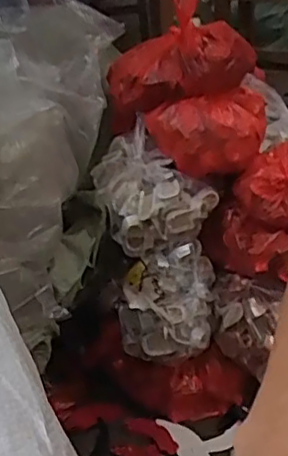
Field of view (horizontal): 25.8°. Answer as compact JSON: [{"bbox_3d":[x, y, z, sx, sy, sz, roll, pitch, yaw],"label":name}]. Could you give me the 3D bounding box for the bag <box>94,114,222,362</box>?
[{"bbox_3d":[0.033,0.015,1.147,0.201,0.122,0.427,-9,78,-6],"label":"bag"}]

